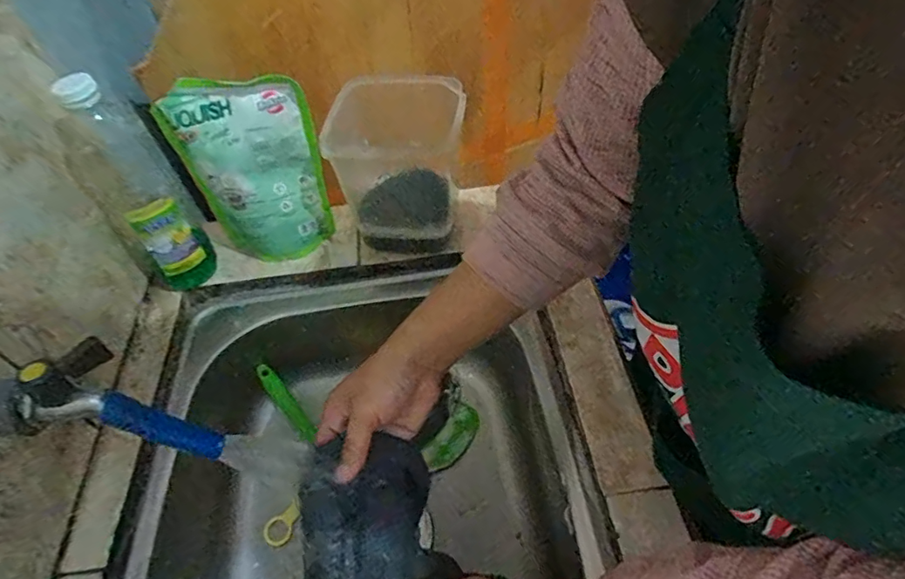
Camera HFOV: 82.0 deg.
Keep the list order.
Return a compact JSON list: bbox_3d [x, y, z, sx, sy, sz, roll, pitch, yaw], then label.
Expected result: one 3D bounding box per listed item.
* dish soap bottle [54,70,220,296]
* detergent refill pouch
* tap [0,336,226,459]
[{"bbox_3d":[-0.311,-0.090,0.517,0.065,0.250,0.078,-36,56,-26],"label":"dish soap bottle"},{"bbox_3d":[-0.202,-0.116,0.537,0.128,0.194,0.032,-5,50,0],"label":"detergent refill pouch"},{"bbox_3d":[-0.238,0.072,0.298,0.172,0.091,0.032,-4,50,0],"label":"tap"}]

